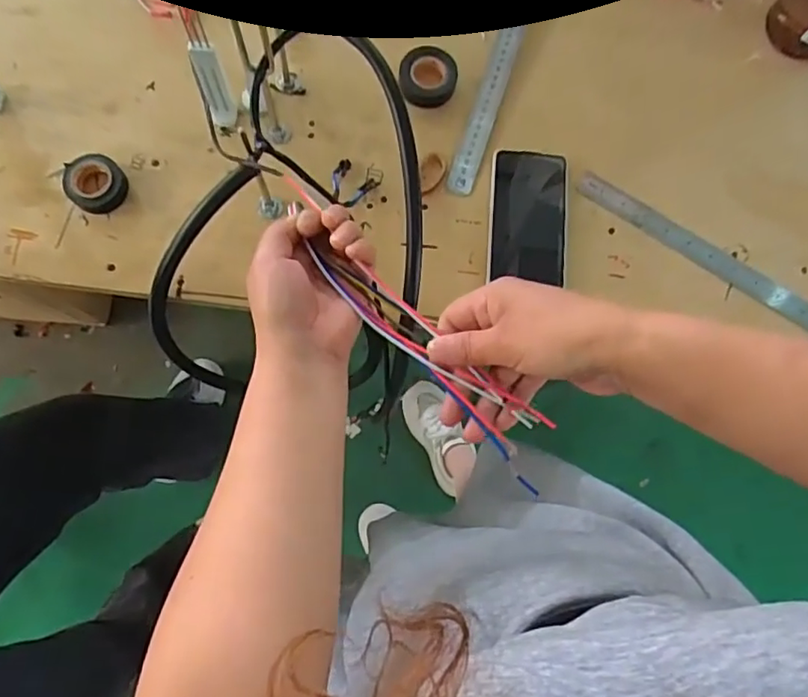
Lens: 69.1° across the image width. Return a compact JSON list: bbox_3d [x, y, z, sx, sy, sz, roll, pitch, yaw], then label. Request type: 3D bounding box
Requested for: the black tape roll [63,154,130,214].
[{"bbox_3d":[-0.292,-0.158,0.560,0.051,0.021,0.055,1,79,-4],"label":"black tape roll"}]

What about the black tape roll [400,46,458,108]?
[{"bbox_3d":[0.025,-0.280,0.597,0.057,0.016,0.061,1,79,-4],"label":"black tape roll"}]

